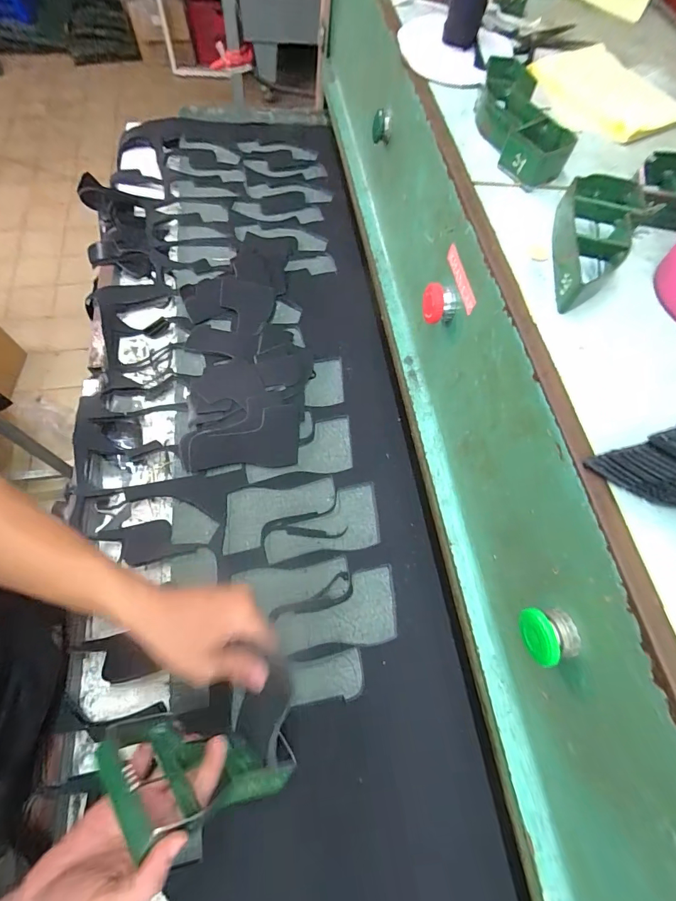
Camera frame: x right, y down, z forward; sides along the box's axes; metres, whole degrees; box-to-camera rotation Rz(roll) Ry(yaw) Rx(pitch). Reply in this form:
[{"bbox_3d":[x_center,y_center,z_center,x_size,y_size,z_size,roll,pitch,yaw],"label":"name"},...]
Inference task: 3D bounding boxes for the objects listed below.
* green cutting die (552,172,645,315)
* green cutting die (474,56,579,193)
[{"bbox_3d":[0.209,-0.178,0.332,0.060,0.028,0.146,28,68,6],"label":"green cutting die"},{"bbox_3d":[0.182,-0.327,0.393,0.066,0.032,0.157,-4,68,-7],"label":"green cutting die"}]

